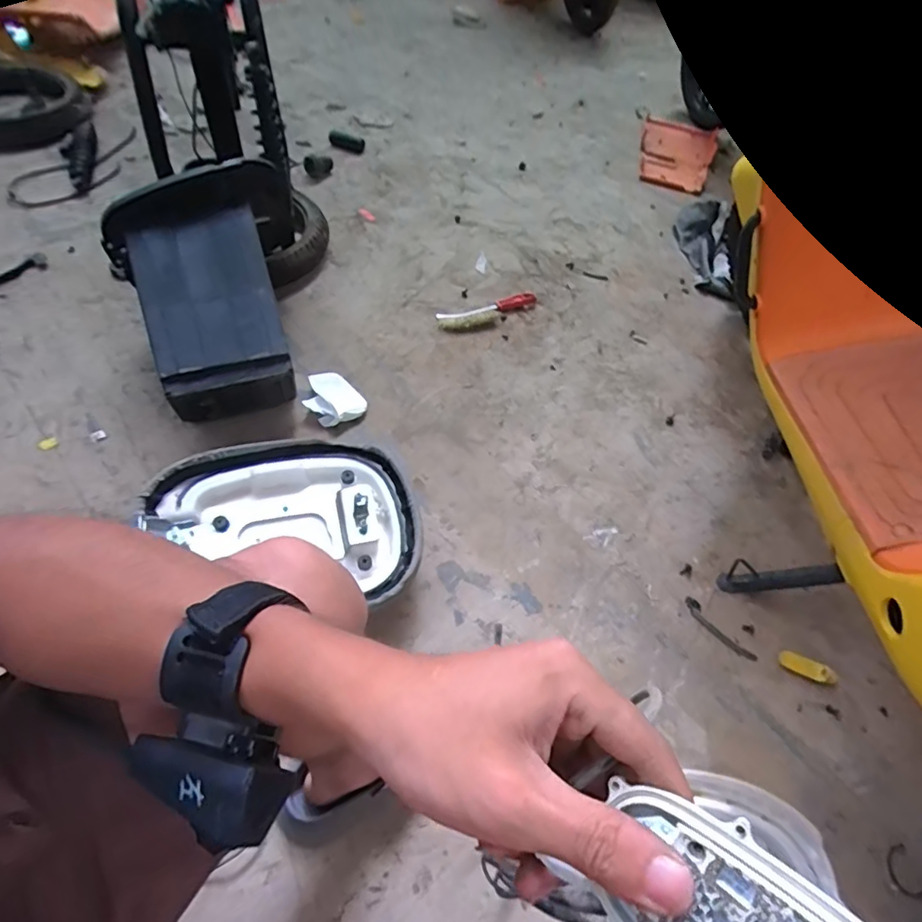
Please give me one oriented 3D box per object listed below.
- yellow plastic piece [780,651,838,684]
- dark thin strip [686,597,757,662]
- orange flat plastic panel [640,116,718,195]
[{"bbox_3d":[0.489,0.292,0.770,0.072,0.018,0.023,25,57,12],"label":"yellow plastic piece"},{"bbox_3d":[0.374,0.247,0.794,0.023,0.005,0.117,-35,65,-25],"label":"dark thin strip"},{"bbox_3d":[0.633,-0.902,1.597,0.207,0.017,0.374,16,56,6],"label":"orange flat plastic panel"}]

